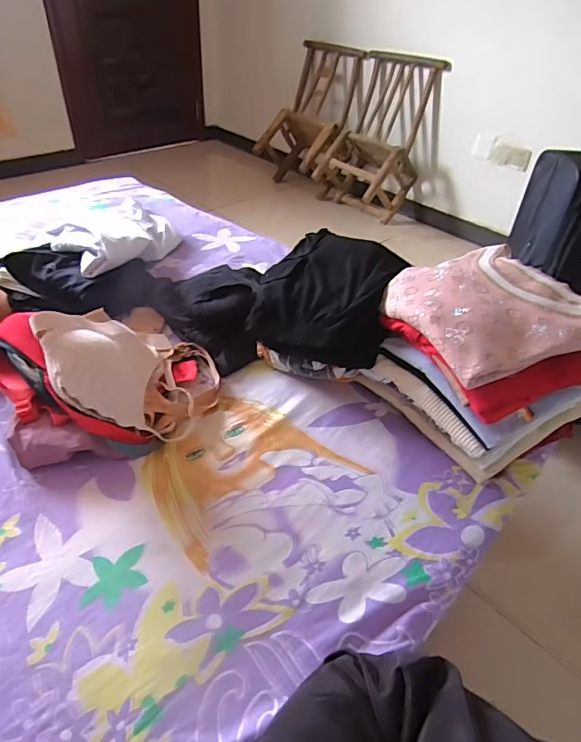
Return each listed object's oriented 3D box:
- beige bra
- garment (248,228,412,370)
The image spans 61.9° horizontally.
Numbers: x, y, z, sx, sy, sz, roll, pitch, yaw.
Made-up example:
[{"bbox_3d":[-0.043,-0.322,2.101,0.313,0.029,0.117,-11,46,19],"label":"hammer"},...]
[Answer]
[{"bbox_3d":[-0.229,-0.028,0.719,0.241,0.153,0.236,-18,45,-24],"label":"beige bra"},{"bbox_3d":[0.062,-0.134,0.796,0.226,0.120,0.275,17,42,15],"label":"garment"}]

